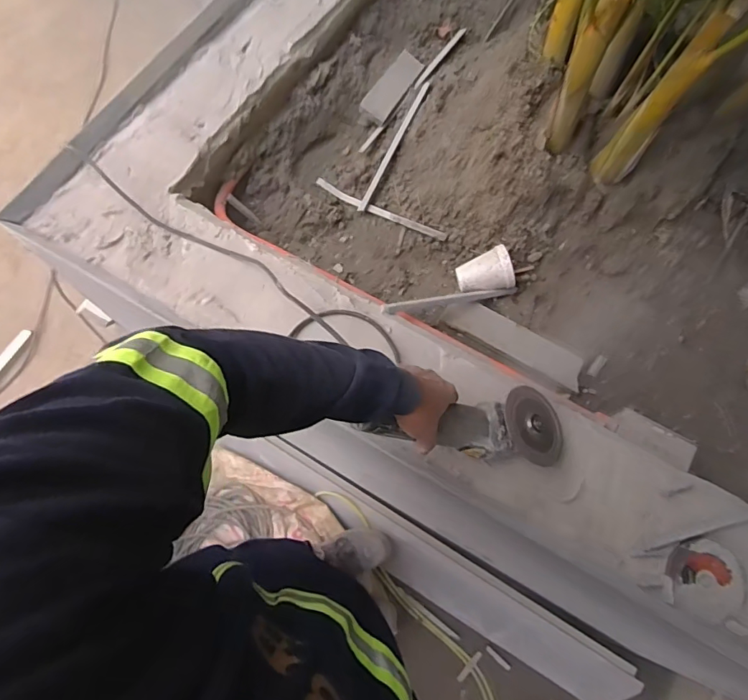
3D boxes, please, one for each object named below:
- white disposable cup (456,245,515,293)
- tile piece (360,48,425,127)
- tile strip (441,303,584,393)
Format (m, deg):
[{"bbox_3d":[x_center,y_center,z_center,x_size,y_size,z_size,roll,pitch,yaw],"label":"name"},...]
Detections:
[{"bbox_3d":[0.196,-0.134,0.880,0.095,0.074,0.075,-10,73,-6],"label":"white disposable cup"},{"bbox_3d":[0.041,-0.555,1.041,0.059,0.012,0.187,34,71,-9],"label":"tile piece"},{"bbox_3d":[0.241,-0.014,0.851,0.247,0.011,0.066,26,65,3],"label":"tile strip"}]

